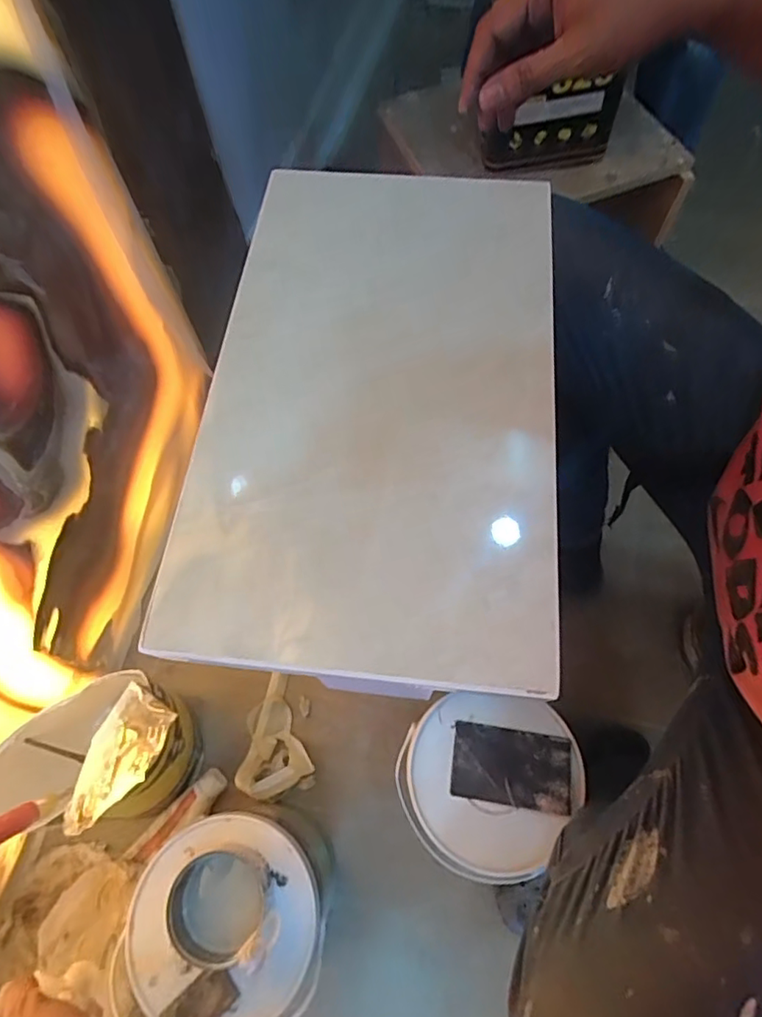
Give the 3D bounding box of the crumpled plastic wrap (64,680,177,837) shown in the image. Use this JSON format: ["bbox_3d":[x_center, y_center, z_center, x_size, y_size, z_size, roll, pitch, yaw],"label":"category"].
[{"bbox_3d":[-0.252,0.247,0.537,0.087,0.033,0.129,8,46,28],"label":"crumpled plastic wrap"}]

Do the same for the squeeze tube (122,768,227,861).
[{"bbox_3d":[-0.258,0.397,0.707,0.139,0.030,0.042,-41,71,-15],"label":"squeeze tube"}]

